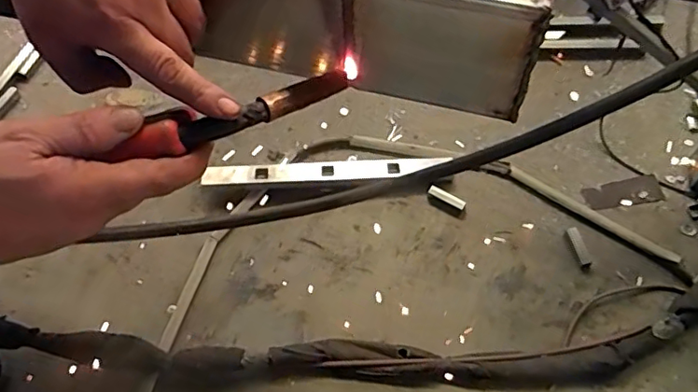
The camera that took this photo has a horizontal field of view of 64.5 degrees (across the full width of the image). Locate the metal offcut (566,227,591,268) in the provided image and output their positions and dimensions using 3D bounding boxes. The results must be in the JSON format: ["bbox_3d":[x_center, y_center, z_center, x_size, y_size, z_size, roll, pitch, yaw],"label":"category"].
[{"bbox_3d":[0.451,0.099,1.085,0.022,0.007,0.079,-13,62,-5],"label":"metal offcut"}]

